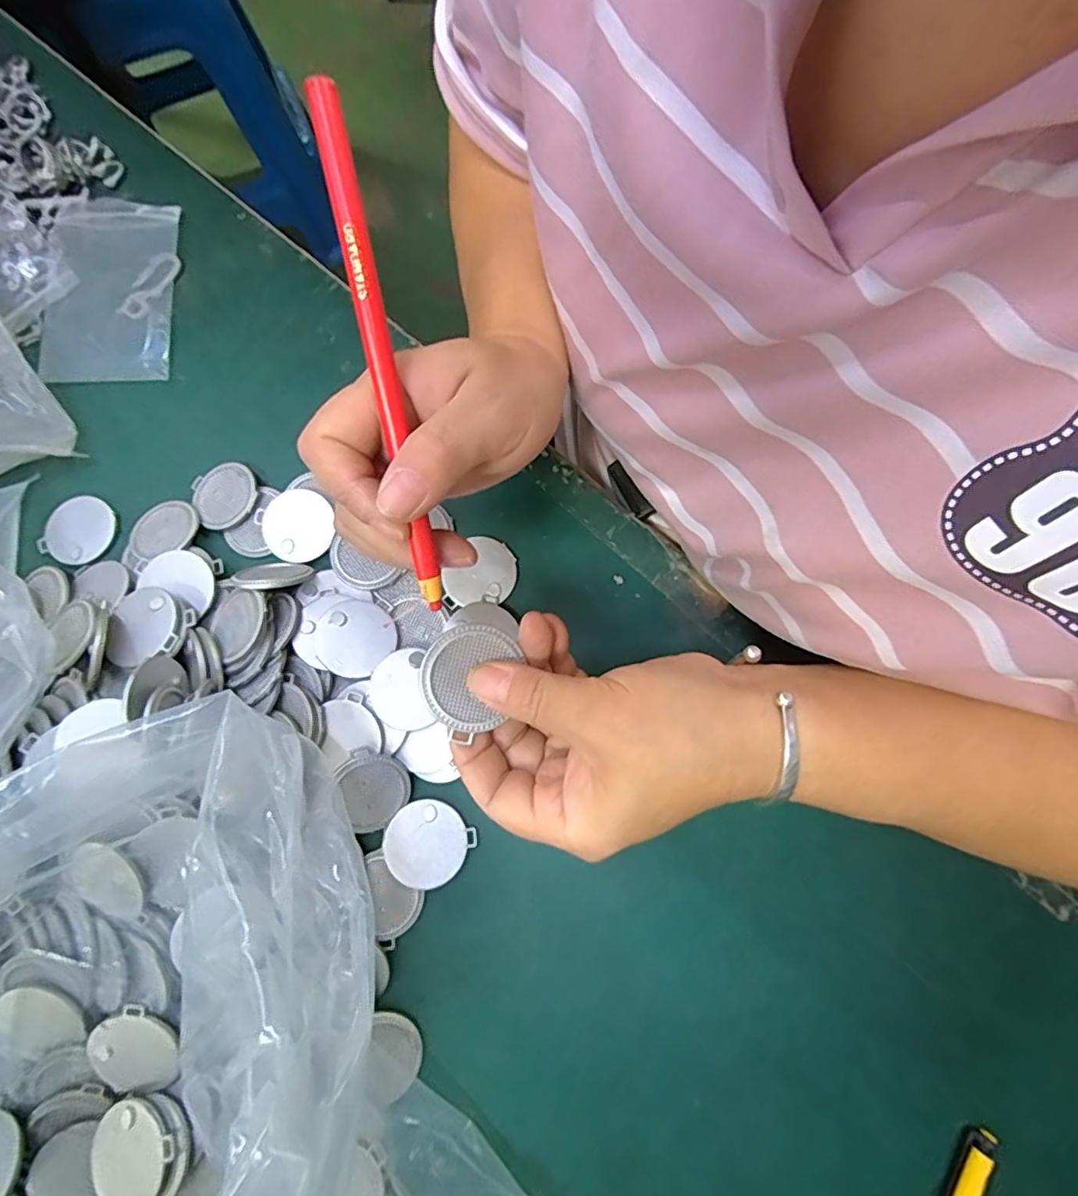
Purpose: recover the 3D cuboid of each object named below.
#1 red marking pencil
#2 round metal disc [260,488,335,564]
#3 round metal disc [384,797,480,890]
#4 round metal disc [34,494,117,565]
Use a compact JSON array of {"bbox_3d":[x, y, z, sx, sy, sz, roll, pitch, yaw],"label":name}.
[{"bbox_3d":[-0.051,-0.073,0.191,0.009,0.005,0.161,-9,106,-1],"label":"red marking pencil"},{"bbox_3d":[-0.136,-0.041,0.330,0.039,0.010,0.039,0,77,2],"label":"round metal disc"},{"bbox_3d":[-0.057,0.123,0.292,0.039,0.007,0.040,0,77,2],"label":"round metal disc"},{"bbox_3d":[-0.269,-0.040,0.341,0.039,0.004,0.040,0,77,2],"label":"round metal disc"}]

